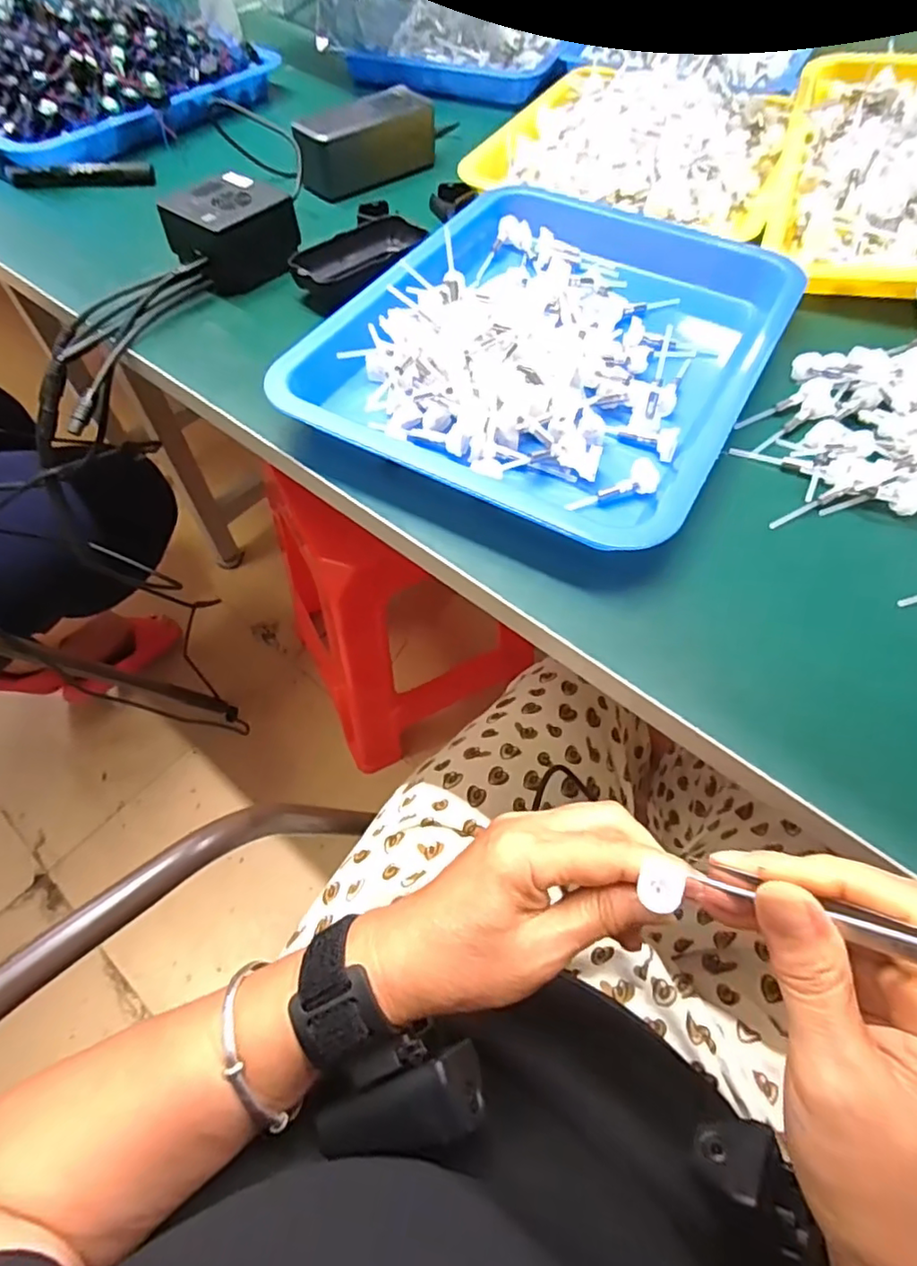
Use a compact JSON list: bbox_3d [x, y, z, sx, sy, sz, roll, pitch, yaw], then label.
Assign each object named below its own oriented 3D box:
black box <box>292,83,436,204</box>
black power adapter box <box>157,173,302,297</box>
[{"bbox_3d":[-0.090,-0.463,0.565,0.145,0.054,0.054,-38,66,-20],"label":"black box"},{"bbox_3d":[-0.174,-0.314,0.463,0.071,0.043,0.083,37,66,20],"label":"black power adapter box"}]

